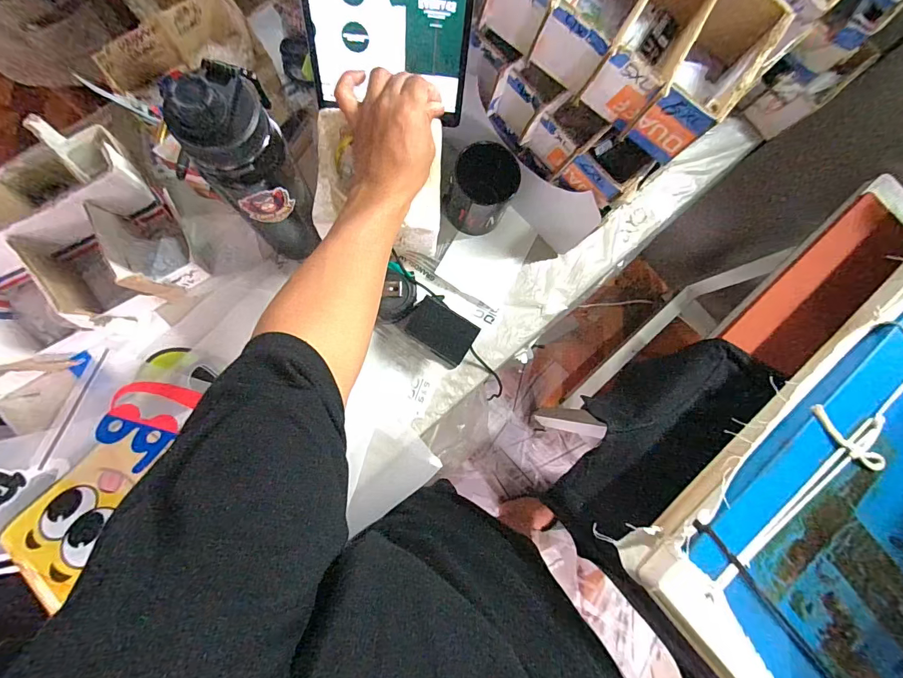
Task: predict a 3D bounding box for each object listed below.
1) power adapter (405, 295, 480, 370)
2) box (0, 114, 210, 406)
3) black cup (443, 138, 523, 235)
[{"bbox_3d":[-0.013,-0.009,0.536,0.085,0.032,0.063,37,82,-4],"label":"power adapter"},{"bbox_3d":[-0.478,-0.091,0.464,0.315,0.106,0.242,-29,90,-9],"label":"box"},{"bbox_3d":[0.036,-0.184,0.522,0.079,0.102,0.071,30,82,-5],"label":"black cup"}]

